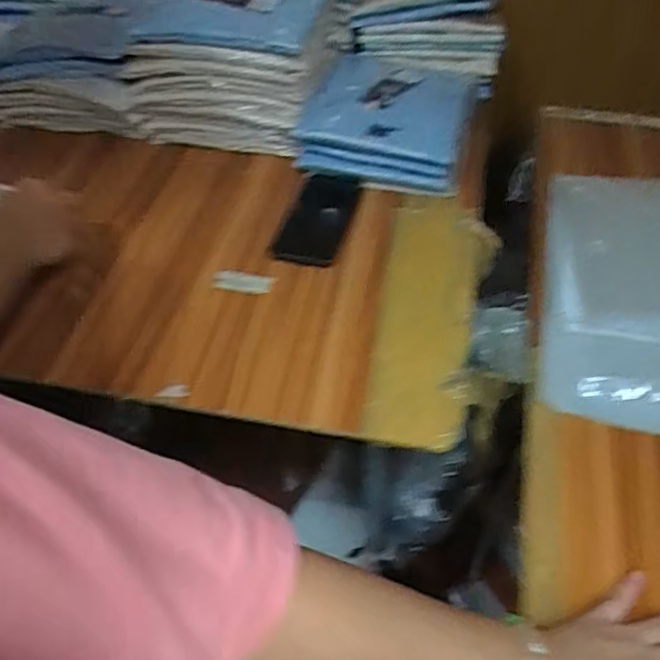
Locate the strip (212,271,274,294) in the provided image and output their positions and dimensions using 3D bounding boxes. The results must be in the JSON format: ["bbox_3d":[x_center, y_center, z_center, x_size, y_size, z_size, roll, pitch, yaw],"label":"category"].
[{"bbox_3d":[-0.102,-0.054,0.695,0.068,0.011,0.026,8,49,9],"label":"strip"}]

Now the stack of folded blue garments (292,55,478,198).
[{"bbox_3d":[0.086,-0.313,0.864,0.228,0.084,0.259,9,49,10],"label":"stack of folded blue garments"}]

